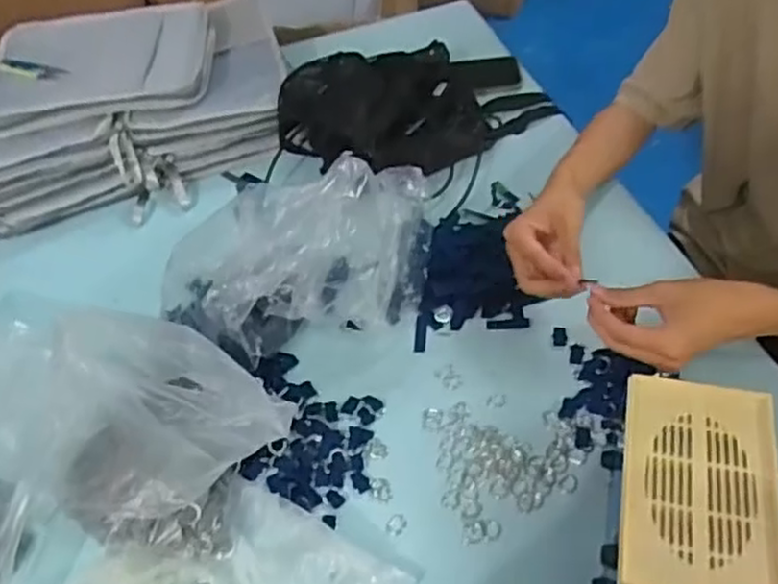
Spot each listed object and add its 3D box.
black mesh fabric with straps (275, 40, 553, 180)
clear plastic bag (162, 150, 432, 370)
[{"bbox_3d":[0.039,-0.262,0.960,0.367,0.106,0.199,-24,51,-13],"label":"black mesh fabric with straps"},{"bbox_3d":[-0.078,-0.041,0.793,0.261,0.149,0.217,-9,50,-1],"label":"clear plastic bag"}]

